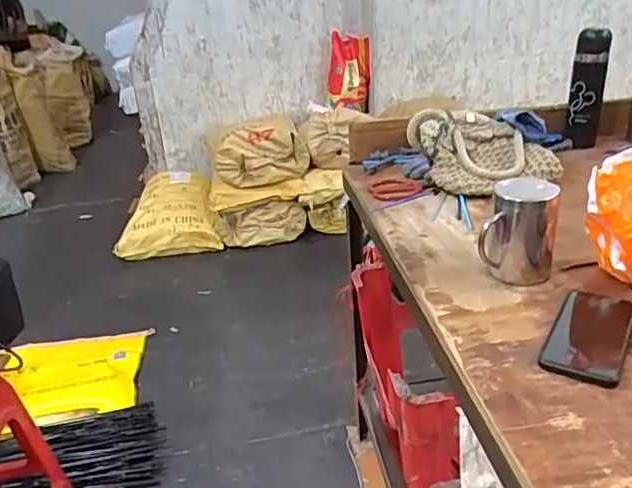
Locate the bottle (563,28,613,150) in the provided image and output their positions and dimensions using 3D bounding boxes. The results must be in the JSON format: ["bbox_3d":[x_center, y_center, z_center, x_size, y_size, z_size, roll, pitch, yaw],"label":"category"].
[{"bbox_3d":[0.551,-0.308,1.156,0.064,0.237,0.061,11,30,28],"label":"bottle"}]

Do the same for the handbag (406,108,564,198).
[{"bbox_3d":[0.305,-0.171,1.047,0.218,0.126,0.197,-11,27,-12],"label":"handbag"}]

